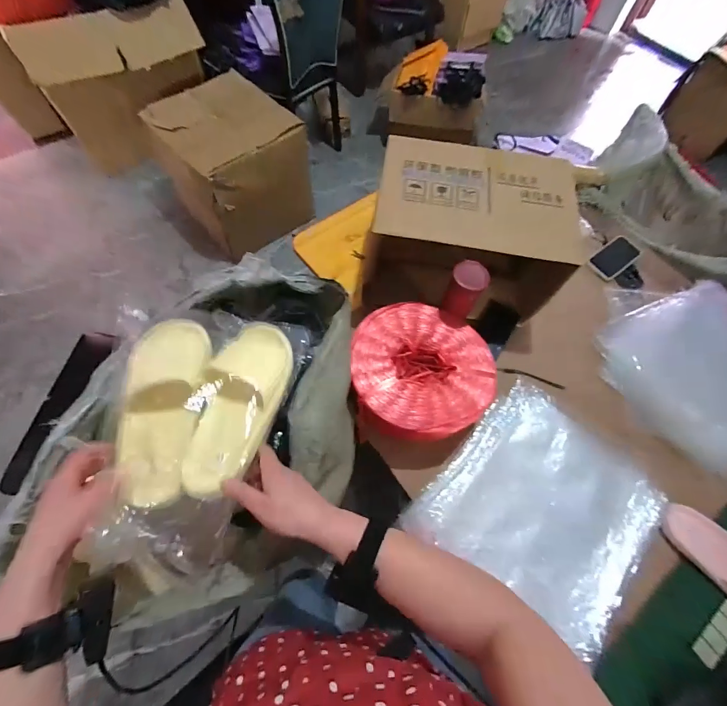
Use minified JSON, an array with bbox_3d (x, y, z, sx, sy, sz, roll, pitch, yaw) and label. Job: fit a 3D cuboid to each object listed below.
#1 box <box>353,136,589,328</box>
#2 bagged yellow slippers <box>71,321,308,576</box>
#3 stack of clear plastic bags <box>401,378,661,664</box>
[{"bbox_3d":[0.226,-0.281,0.826,0.406,0.233,0.313,6,65,0],"label":"box"},{"bbox_3d":[-0.230,0.082,0.486,0.210,0.088,0.350,16,65,5],"label":"bagged yellow slippers"},{"bbox_3d":[0.344,0.294,0.686,0.355,0.031,0.382,41,69,15],"label":"stack of clear plastic bags"}]

